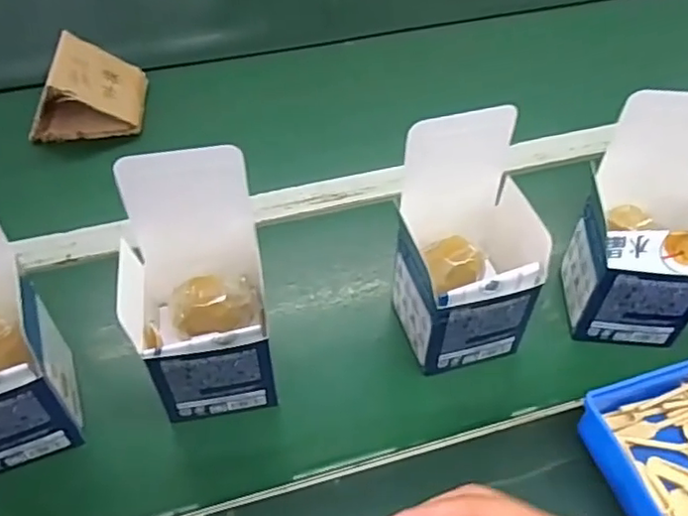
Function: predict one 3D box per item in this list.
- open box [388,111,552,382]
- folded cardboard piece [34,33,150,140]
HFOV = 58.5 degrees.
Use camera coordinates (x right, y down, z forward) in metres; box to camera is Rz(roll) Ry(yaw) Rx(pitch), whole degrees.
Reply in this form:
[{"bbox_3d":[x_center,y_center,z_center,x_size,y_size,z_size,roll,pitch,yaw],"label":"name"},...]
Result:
[{"bbox_3d":[0.092,-0.007,0.461,0.100,0.191,0.107,-10,47,-3],"label":"open box"},{"bbox_3d":[-0.287,-0.191,0.685,0.115,0.082,0.104,-9,45,-4],"label":"folded cardboard piece"}]

